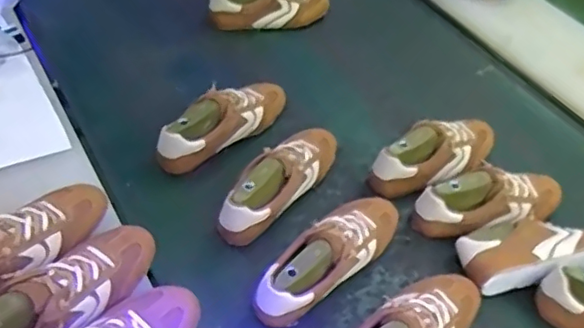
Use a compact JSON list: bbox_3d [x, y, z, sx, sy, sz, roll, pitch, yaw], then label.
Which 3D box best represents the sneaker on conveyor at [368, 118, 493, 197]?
[{"bbox_3d":[0.236,-0.028,0.915,0.248,0.091,0.081,-25,59,-20],"label":"sneaker on conveyor"}]

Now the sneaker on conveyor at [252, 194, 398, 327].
[{"bbox_3d":[0.051,0.115,0.758,0.083,0.085,0.261,38,45,22],"label":"sneaker on conveyor"}]

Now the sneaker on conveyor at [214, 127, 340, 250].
[{"bbox_3d":[-0.014,0.013,0.833,0.079,0.091,0.257,32,45,19],"label":"sneaker on conveyor"}]

